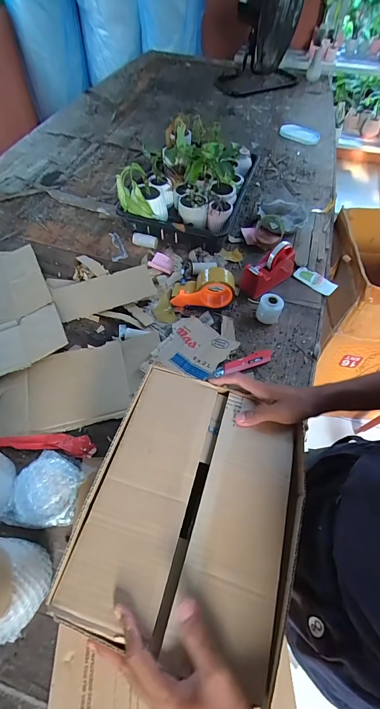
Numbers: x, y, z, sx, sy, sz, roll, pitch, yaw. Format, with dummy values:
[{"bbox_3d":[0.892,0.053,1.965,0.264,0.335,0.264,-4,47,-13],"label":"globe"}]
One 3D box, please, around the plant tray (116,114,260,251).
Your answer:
[{"bbox_3d":[0.016,-0.552,1.024,0.301,0.179,0.469,18,58,9],"label":"plant tray"}]

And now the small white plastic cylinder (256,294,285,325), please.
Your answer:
[{"bbox_3d":[0.198,-0.109,0.815,0.059,0.070,0.058,21,58,11],"label":"small white plastic cylinder"}]

